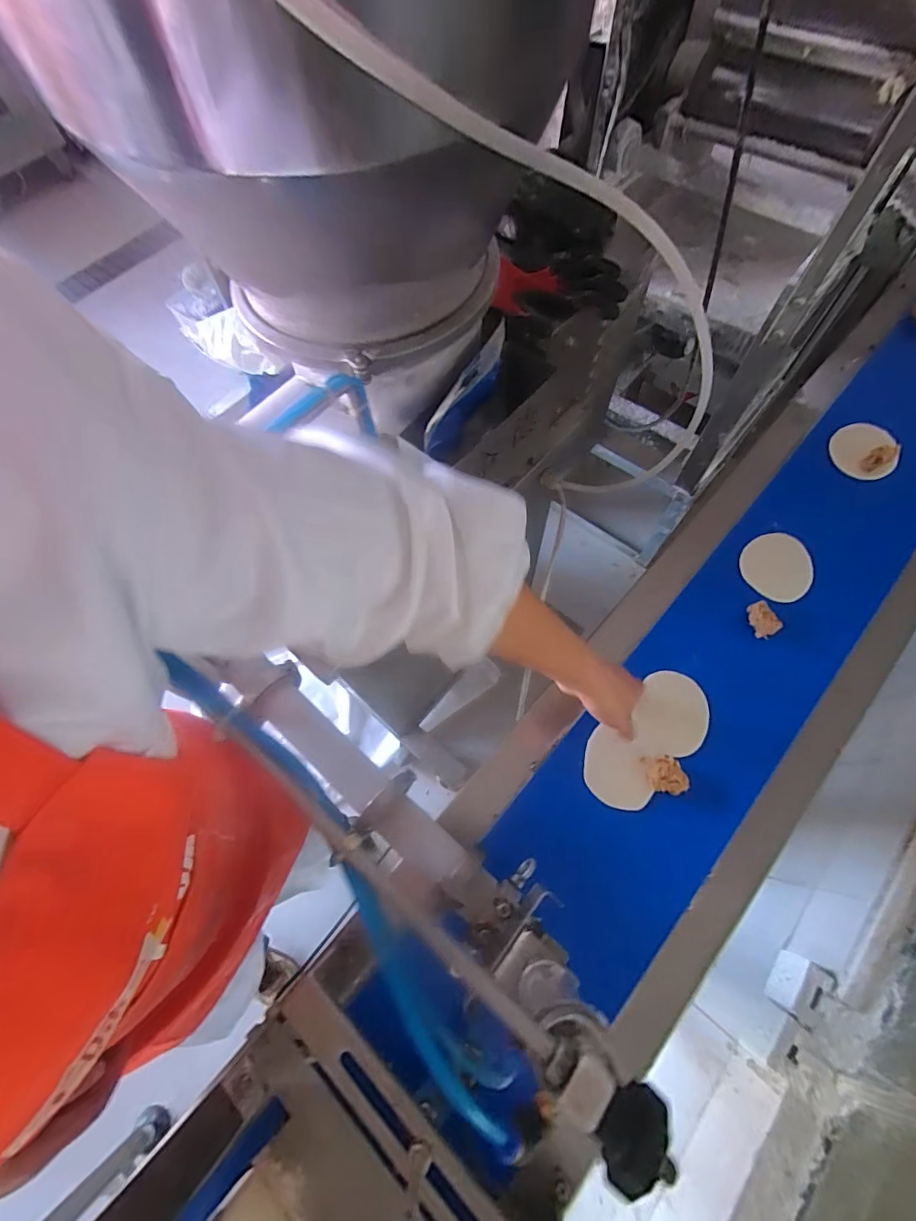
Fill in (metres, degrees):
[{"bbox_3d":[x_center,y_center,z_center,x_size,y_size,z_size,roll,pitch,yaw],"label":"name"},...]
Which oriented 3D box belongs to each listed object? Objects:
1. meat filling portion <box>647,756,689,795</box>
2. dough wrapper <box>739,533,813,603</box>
[{"bbox_3d":[0.235,0.184,0.532,0.044,0.020,0.037,7,67,6],"label":"meat filling portion"},{"bbox_3d":[0.425,-0.059,0.630,0.089,0.004,0.087,-2,74,6],"label":"dough wrapper"}]

